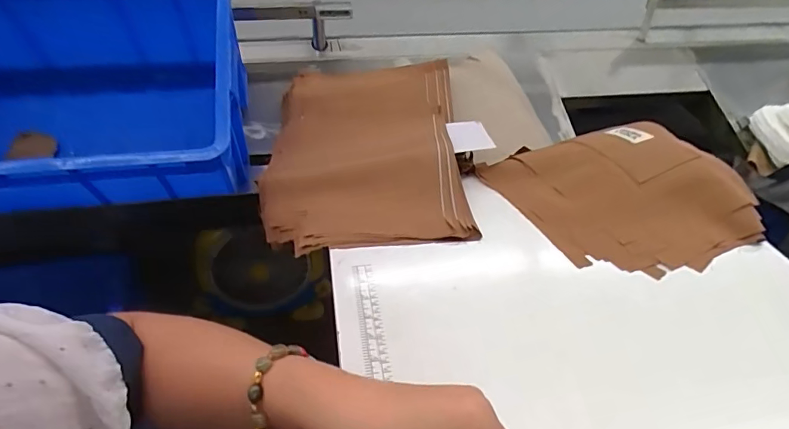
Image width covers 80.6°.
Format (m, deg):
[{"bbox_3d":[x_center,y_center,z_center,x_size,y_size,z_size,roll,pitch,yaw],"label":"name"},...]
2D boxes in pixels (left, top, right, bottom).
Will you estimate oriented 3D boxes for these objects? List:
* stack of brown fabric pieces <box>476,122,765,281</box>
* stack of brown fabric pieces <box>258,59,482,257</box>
[{"bbox_3d":[0.308,-0.035,0.626,0.277,0.057,0.282,-16,41,-21],"label":"stack of brown fabric pieces"},{"bbox_3d":[-0.046,-0.117,0.740,0.295,0.059,0.465,1,38,-1],"label":"stack of brown fabric pieces"}]

